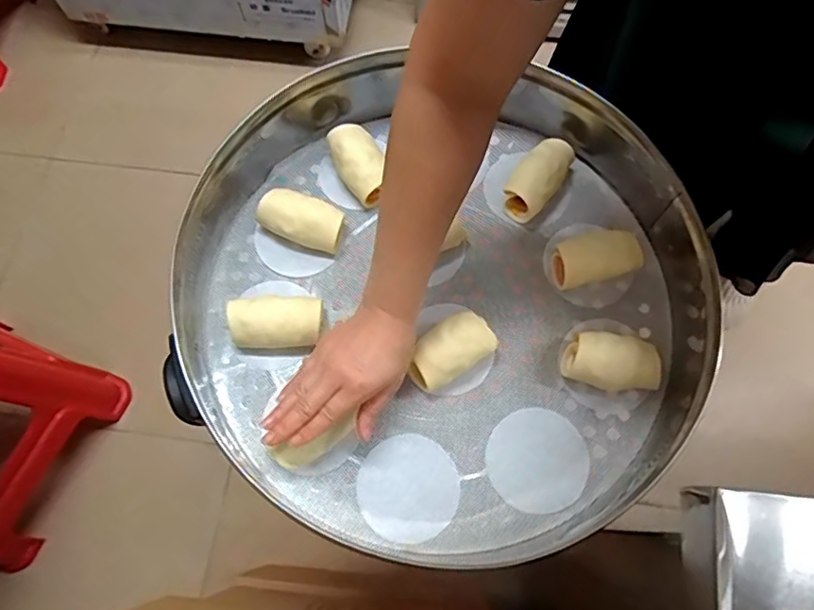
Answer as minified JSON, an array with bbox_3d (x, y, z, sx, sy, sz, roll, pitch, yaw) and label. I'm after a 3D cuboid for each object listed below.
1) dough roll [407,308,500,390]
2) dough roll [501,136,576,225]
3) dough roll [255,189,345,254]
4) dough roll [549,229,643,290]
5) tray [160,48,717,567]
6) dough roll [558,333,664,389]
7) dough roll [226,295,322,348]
[{"bbox_3d":[0.043,0.046,0.571,0.095,0.040,0.055,-33,73,-12],"label":"dough roll"},{"bbox_3d":[0.151,-0.146,0.647,0.050,0.049,0.099,33,73,11],"label":"dough roll"},{"bbox_3d":[-0.116,-0.095,0.625,0.094,0.043,0.054,18,71,6],"label":"dough roll"},{"bbox_3d":[0.201,-0.047,0.600,0.094,0.046,0.050,-14,70,-5],"label":"dough roll"},{"bbox_3d":[0.041,-0.030,0.580,0.525,0.108,0.526,0,70,0],"label":"tray"},{"bbox_3d":[0.207,0.058,0.567,0.089,0.046,0.053,5,70,2],"label":"dough roll"},{"bbox_3d":[-0.138,0.016,0.588,0.096,0.049,0.066,7,70,2],"label":"dough roll"}]

